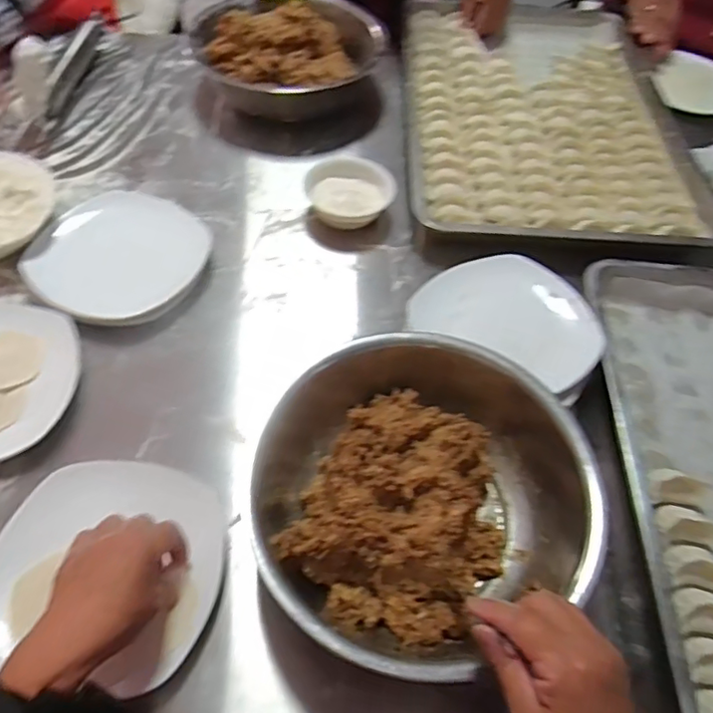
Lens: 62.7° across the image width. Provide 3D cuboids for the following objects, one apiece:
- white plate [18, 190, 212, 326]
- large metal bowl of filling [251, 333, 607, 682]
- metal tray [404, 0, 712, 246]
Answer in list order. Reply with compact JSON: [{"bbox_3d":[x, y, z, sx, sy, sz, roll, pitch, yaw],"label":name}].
[{"bbox_3d":[-0.265,-0.111,0.657,0.165,0.051,0.173,2,56,-3],"label":"white plate"},{"bbox_3d":[0.054,0.117,0.500,0.257,0.084,0.263,2,56,-3],"label":"large metal bowl of filling"},{"bbox_3d":[0.270,-0.387,0.876,0.386,0.031,0.614,3,56,-2],"label":"metal tray"}]

